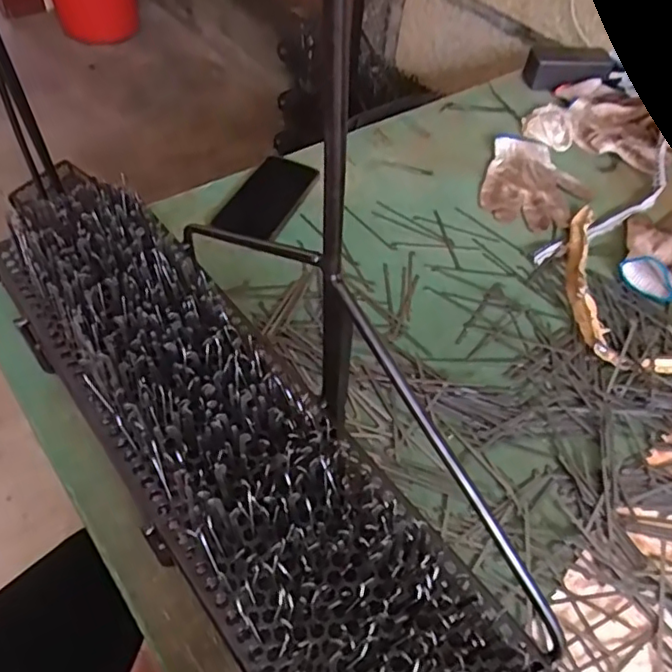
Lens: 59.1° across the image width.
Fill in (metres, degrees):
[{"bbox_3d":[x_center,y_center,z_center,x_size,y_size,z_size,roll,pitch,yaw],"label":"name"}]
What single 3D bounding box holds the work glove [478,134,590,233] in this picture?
[{"bbox_3d":[0.268,-0.204,0.792,0.133,0.013,0.173,19,52,10],"label":"work glove"}]

